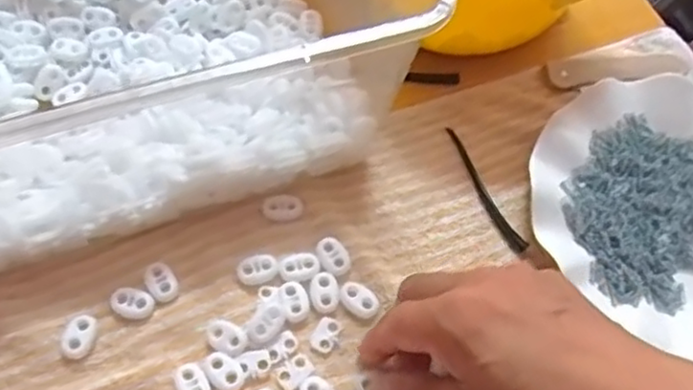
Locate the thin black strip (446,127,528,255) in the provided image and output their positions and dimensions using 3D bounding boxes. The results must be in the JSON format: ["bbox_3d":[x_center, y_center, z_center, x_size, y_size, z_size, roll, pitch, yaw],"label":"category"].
[{"bbox_3d":[0.081,-0.004,0.403,0.009,0.006,0.089,-21,64,-15],"label":"thin black strip"}]

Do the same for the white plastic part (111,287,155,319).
[{"bbox_3d":[-0.112,0.056,0.353,0.022,0.005,0.016,11,60,2],"label":"white plastic part"}]

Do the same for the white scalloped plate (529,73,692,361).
[{"bbox_3d":[0.201,0.008,0.395,0.180,0.023,0.170,2,61,-3],"label":"white scalloped plate"}]

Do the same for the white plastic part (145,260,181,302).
[{"bbox_3d":[-0.099,0.046,0.360,0.014,0.005,0.024,-26,66,-17],"label":"white plastic part"}]

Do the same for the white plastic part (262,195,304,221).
[{"bbox_3d":[-0.036,0.007,0.383,0.023,0.004,0.015,-3,61,-6],"label":"white plastic part"}]

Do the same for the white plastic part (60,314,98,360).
[{"bbox_3d":[-0.135,0.071,0.342,0.015,0.007,0.022,7,60,0],"label":"white plastic part"}]

